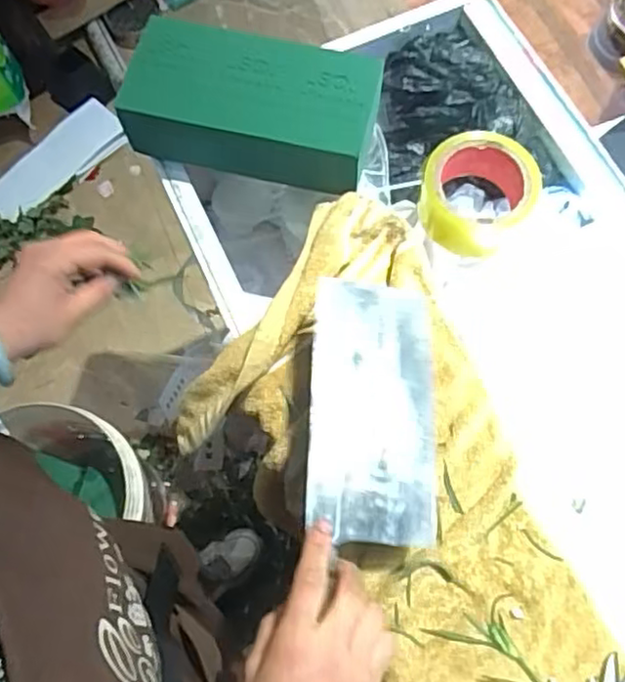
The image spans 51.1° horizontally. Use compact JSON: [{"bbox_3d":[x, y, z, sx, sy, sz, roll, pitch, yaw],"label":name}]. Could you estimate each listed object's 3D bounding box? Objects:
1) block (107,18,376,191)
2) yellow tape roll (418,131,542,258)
[{"bbox_3d":[-0.054,-0.221,0.614,0.227,0.072,0.109,15,73,6],"label":"block"},{"bbox_3d":[0.148,-0.136,0.602,0.093,0.068,0.086,0,72,1],"label":"yellow tape roll"}]

